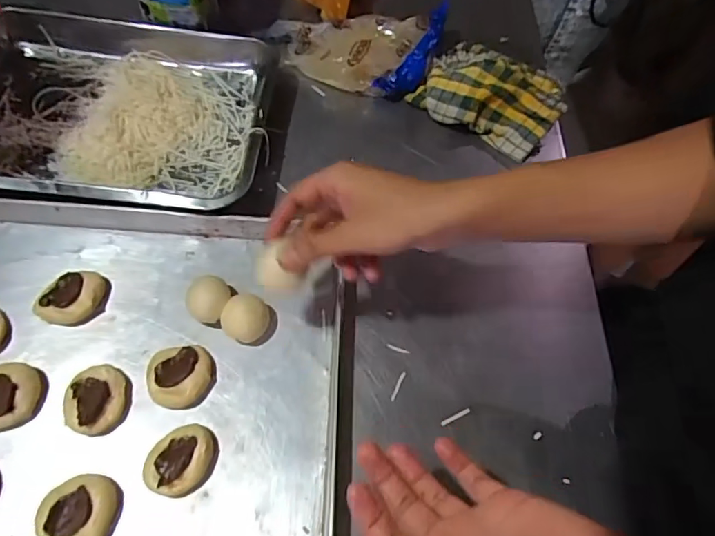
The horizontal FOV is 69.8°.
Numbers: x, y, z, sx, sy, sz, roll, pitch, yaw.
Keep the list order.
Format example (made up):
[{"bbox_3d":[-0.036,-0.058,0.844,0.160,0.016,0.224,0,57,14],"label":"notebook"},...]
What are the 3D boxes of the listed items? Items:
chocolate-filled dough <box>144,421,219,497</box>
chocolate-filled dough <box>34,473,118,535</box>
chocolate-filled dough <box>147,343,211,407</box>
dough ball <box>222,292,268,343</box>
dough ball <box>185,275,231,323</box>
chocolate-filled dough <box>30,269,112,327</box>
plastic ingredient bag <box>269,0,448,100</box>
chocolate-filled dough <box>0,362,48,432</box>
[{"bbox_3d":[-0.139,0.150,0.405,0.048,0.019,0.054,22,64,7],"label":"chocolate-filled dough"},{"bbox_3d":[-0.208,0.183,0.381,0.050,0.014,0.054,3,63,-2],"label":"chocolate-filled dough"},{"bbox_3d":[-0.152,0.091,0.437,0.051,0.015,0.053,6,63,0],"label":"chocolate-filled dough"},{"bbox_3d":[-0.101,0.047,0.462,0.040,0.025,0.039,1,63,-3],"label":"dough ball"},{"bbox_3d":[-0.135,0.029,0.466,0.035,0.026,0.040,18,63,5],"label":"dough ball"},{"bbox_3d":[-0.257,0.025,0.460,0.052,0.019,0.051,11,63,2],"label":"chocolate-filled dough"},{"bbox_3d":[0.010,-0.263,0.627,0.208,0.049,0.102,-7,64,-7],"label":"plastic ingredient bag"},{"bbox_3d":[-0.284,0.103,0.415,0.050,0.021,0.053,2,63,-3],"label":"chocolate-filled dough"}]

